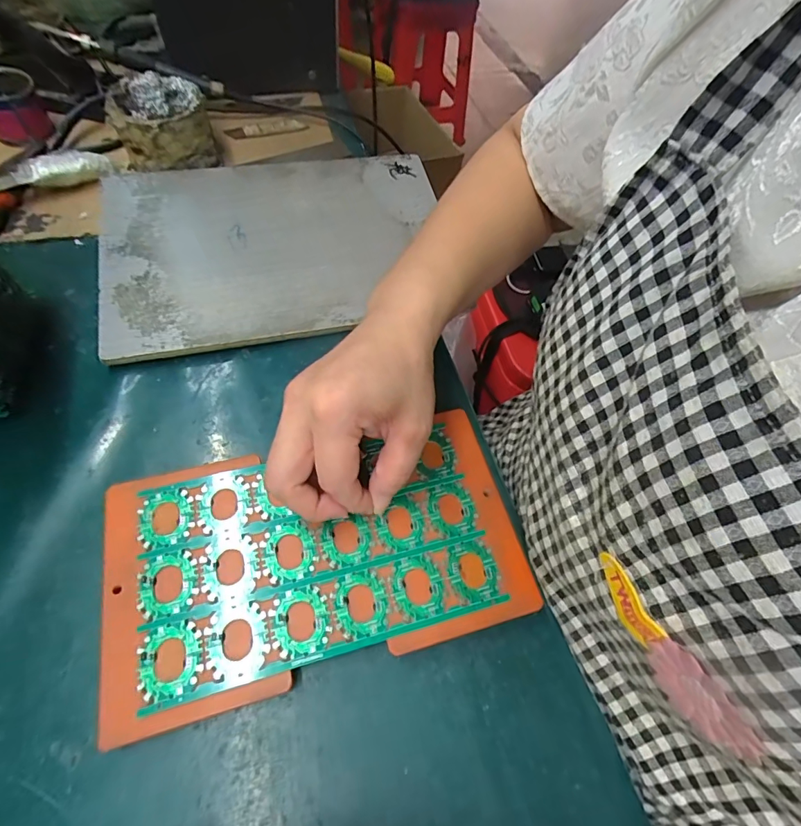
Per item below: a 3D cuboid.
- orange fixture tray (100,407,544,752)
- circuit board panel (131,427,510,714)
[{"bbox_3d":[-0.049,0.081,0.270,0.237,0.015,0.135,-11,61,-12],"label":"orange fixture tray"},{"bbox_3d":[-0.049,0.079,0.268,0.198,0.010,0.119,-14,63,-9],"label":"circuit board panel"}]

